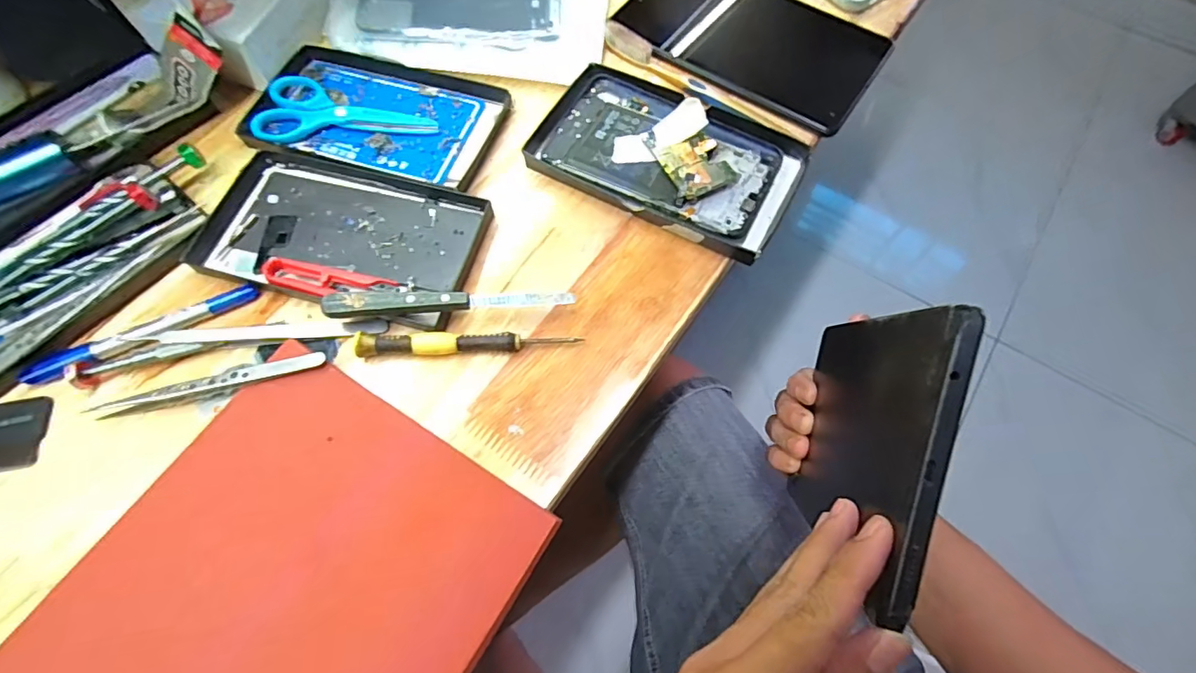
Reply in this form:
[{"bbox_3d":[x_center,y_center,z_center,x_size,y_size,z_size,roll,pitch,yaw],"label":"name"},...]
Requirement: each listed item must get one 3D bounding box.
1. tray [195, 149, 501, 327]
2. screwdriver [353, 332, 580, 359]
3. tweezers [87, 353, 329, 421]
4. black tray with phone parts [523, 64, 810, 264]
[{"bbox_3d":[-0.166,-0.068,0.346,0.173,0.013,0.100,13,67,6],"label":"tray"},{"bbox_3d":[-0.078,0.003,0.317,0.127,0.019,0.014,-3,66,-1],"label":"screwdriver"},{"bbox_3d":[-0.223,0.025,0.299,0.126,0.015,0.015,-16,67,-7],"label":"tweezers"},{"bbox_3d":[0.049,-0.131,0.366,0.176,0.022,0.106,26,69,11],"label":"black tray with phone parts"}]

